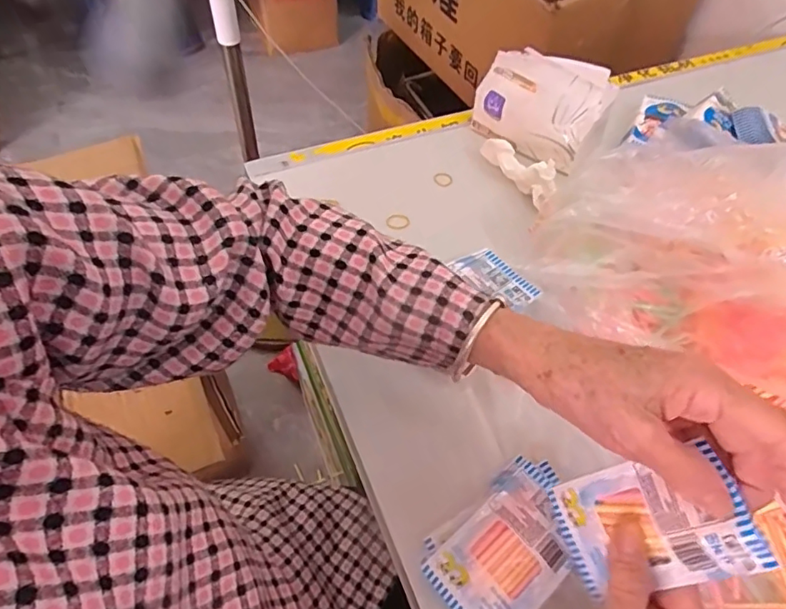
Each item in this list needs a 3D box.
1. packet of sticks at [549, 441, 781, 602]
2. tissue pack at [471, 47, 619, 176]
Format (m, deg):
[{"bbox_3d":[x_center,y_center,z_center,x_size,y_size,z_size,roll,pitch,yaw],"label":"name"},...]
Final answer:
[{"bbox_3d":[0.135,0.118,0.288,0.006,0.102,0.062,2,60,-42],"label":"packet of sticks"},{"bbox_3d":[0.157,-0.216,0.580,0.129,0.100,0.055,29,38,16],"label":"tissue pack"}]

